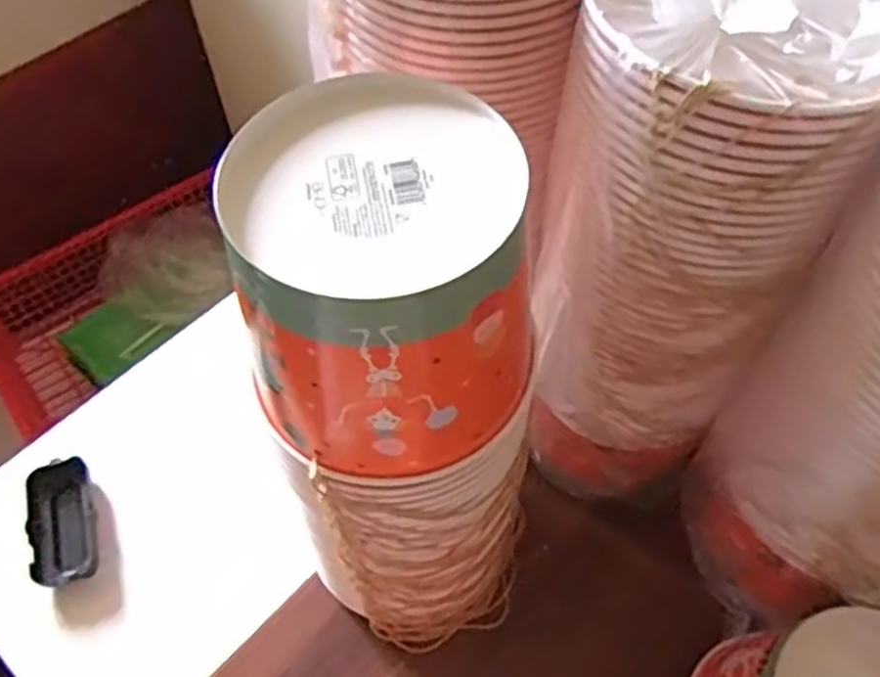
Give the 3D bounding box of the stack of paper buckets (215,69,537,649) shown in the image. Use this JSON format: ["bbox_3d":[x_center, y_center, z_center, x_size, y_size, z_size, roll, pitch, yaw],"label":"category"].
[{"bbox_3d":[-0.022,0.061,0.492,0.127,0.421,0.157,-11,57,-6],"label":"stack of paper buckets"}]

